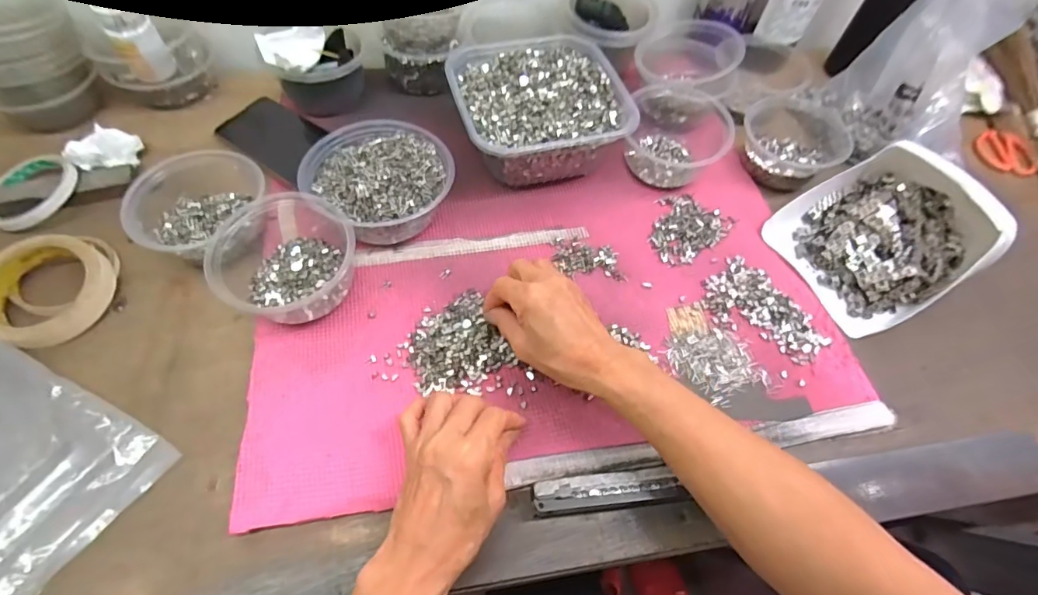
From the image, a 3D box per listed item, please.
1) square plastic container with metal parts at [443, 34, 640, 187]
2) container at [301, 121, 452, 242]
[{"bbox_3d":[0.017,-0.203,0.539,0.171,0.072,0.170,-14,62,-12],"label":"square plastic container with metal parts"},{"bbox_3d":[-0.135,-0.115,0.482,0.141,0.059,0.121,36,64,15],"label":"container"}]

